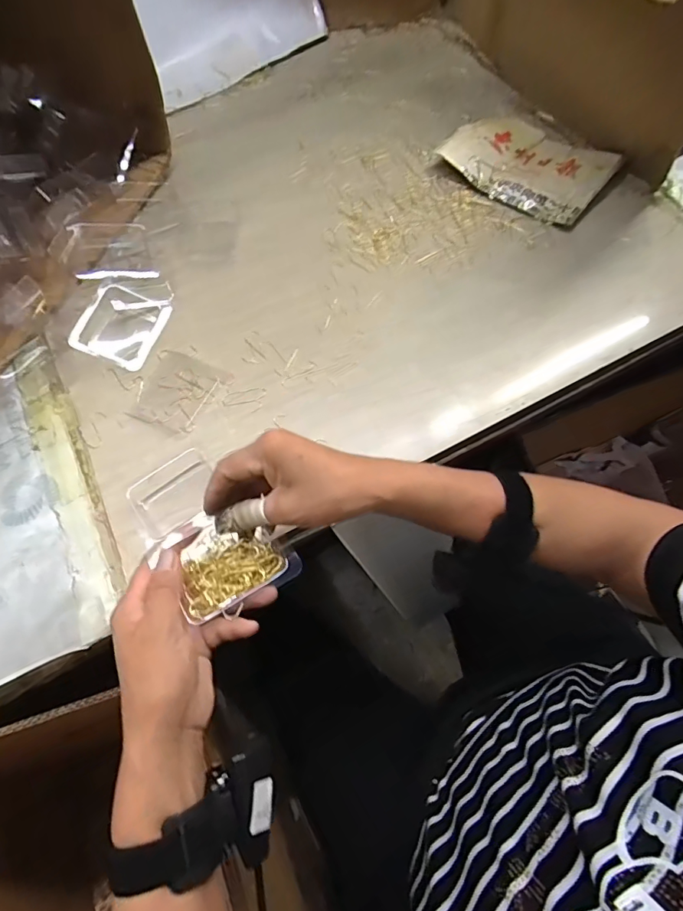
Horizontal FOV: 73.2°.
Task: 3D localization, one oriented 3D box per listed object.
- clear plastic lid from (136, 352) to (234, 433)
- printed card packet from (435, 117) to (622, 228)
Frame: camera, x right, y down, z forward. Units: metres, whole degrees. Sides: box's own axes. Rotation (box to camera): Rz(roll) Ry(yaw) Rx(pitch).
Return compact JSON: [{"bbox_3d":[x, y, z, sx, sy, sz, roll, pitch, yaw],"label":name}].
[{"bbox_3d":[-0.172,-0.070,0.483,0.078,0.004,0.083,25,69,12],"label":"clear plastic lid"},{"bbox_3d":[0.244,-0.386,0.605,0.197,0.028,0.154,36,72,16],"label":"printed card packet"}]

